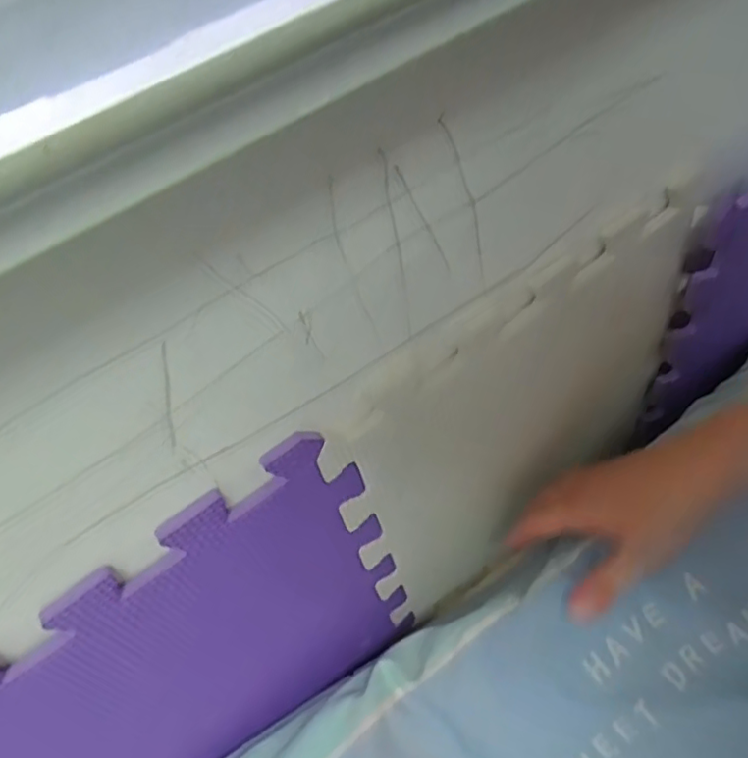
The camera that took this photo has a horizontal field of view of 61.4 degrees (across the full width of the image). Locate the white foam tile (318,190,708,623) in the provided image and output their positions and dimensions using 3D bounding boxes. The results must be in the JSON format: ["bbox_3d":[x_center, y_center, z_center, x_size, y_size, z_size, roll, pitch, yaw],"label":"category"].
[{"bbox_3d":[0.120,0.046,0.467,0.299,0.278,0.016,-35,51,-16],"label":"white foam tile"}]

